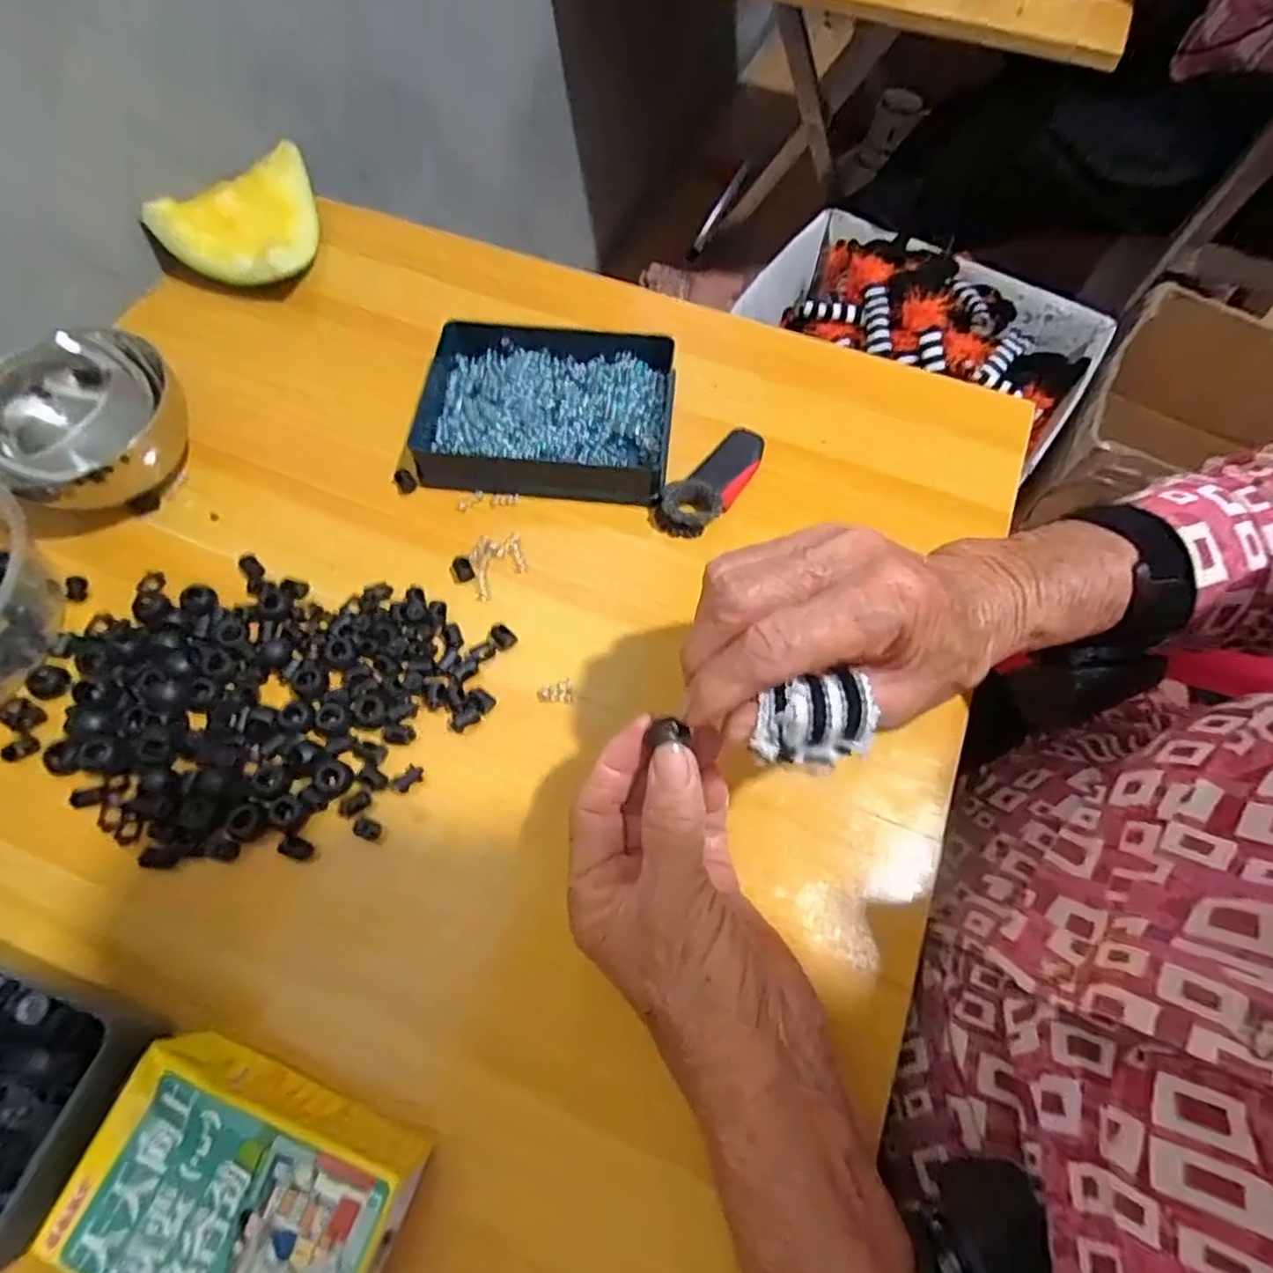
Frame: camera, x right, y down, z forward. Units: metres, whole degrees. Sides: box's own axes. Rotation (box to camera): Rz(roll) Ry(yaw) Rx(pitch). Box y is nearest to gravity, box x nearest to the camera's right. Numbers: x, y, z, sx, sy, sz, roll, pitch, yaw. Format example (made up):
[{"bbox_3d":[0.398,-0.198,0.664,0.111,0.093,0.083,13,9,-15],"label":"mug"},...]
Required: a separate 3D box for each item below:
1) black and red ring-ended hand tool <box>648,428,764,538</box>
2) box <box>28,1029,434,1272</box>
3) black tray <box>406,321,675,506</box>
[{"bbox_3d":[0.046,-0.093,0.390,0.035,0.016,0.088,35,68,15],"label":"black and red ring-ended hand tool"},{"bbox_3d":[-0.140,0.199,0.238,0.107,0.042,0.064,19,65,8],"label":"box"},{"bbox_3d":[-0.056,-0.138,0.406,0.152,0.030,0.113,8,64,3],"label":"black tray"}]

